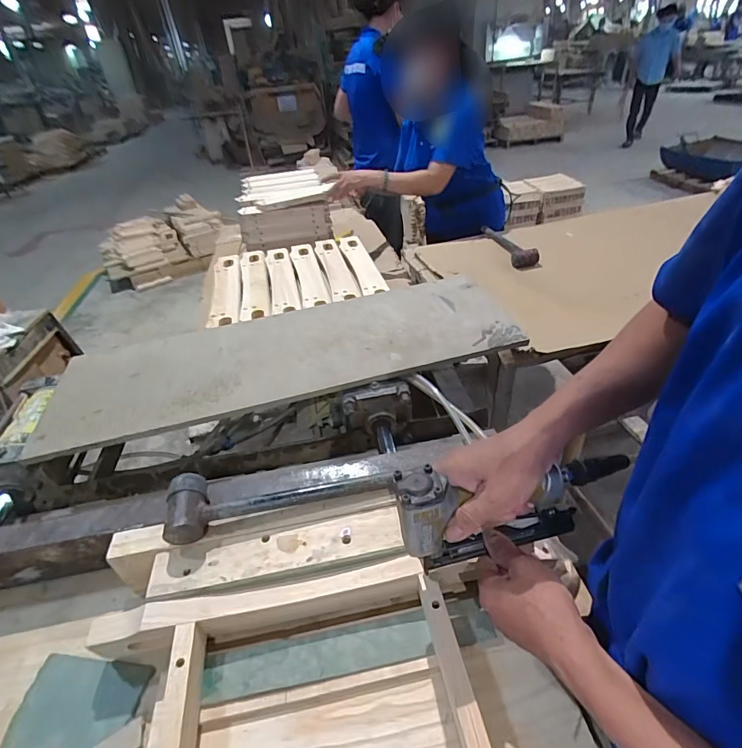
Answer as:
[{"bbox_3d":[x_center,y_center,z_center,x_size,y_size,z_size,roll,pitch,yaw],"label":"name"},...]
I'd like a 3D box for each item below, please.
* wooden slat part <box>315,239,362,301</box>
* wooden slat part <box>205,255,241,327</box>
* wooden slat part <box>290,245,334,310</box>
[{"bbox_3d":[-0.096,-0.293,1.162,0.069,0.014,0.382,-8,38,-11],"label":"wooden slat part"},{"bbox_3d":[-0.384,-0.236,1.129,0.072,0.025,0.405,-3,36,-14],"label":"wooden slat part"},{"bbox_3d":[-0.170,-0.278,1.159,0.069,0.016,0.399,-15,38,-5],"label":"wooden slat part"}]

